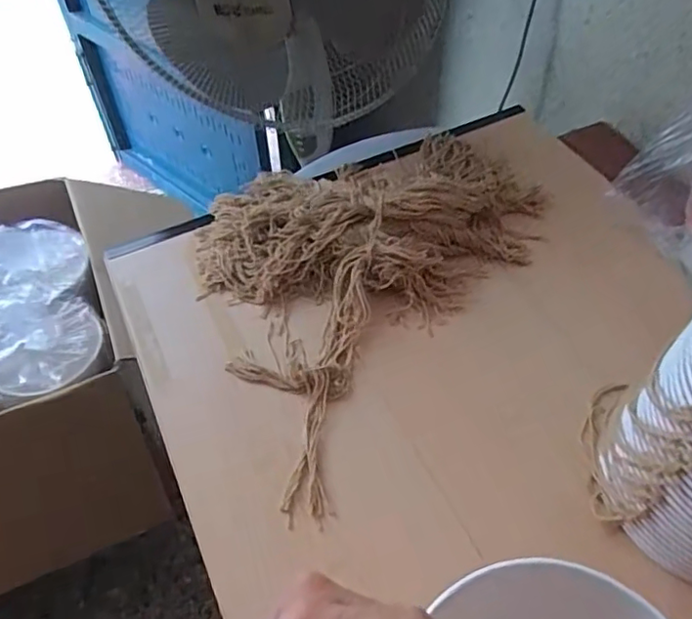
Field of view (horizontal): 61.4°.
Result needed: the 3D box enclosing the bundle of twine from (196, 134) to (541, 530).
[{"bbox_3d":[-0.005,-0.076,0.631,0.329,0.060,0.481,32,58,24],"label":"bundle of twine"}]

